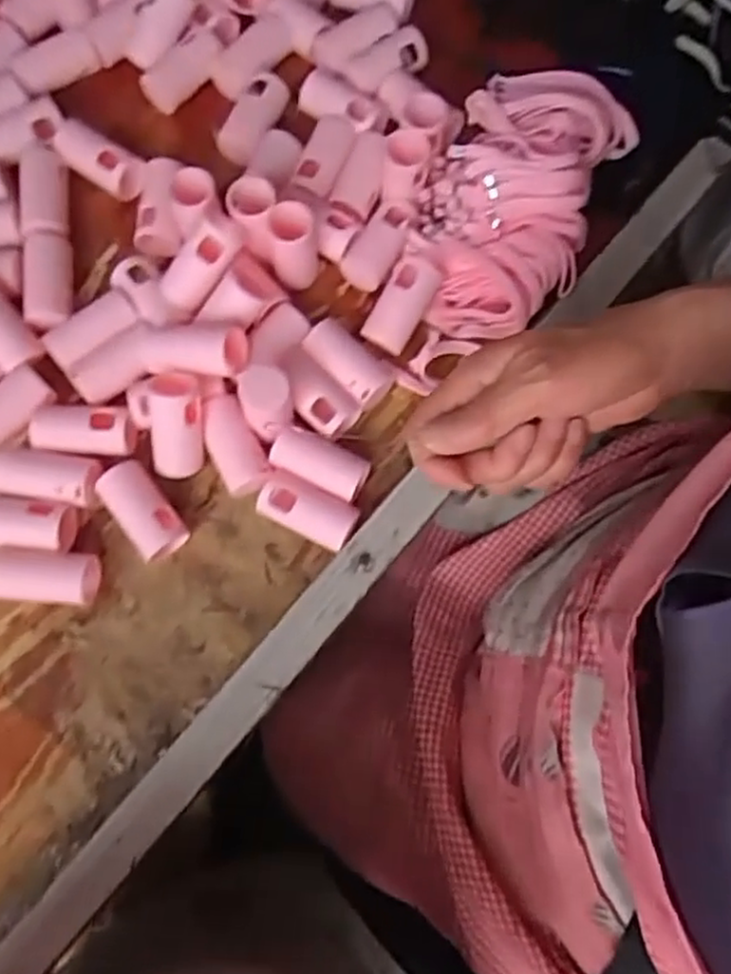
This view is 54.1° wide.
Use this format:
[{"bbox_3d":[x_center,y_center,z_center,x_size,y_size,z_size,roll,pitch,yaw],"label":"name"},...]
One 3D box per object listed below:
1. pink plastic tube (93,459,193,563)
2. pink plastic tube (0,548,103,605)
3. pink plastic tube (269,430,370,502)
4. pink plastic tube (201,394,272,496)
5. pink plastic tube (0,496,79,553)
[{"bbox_3d":[-0.140,0.016,0.455,0.030,0.032,0.062,-37,78,-9],"label":"pink plastic tube"},{"bbox_3d":[-0.198,0.056,0.441,0.065,0.022,0.032,1,75,0],"label":"pink plastic tube"},{"bbox_3d":[-0.030,-0.013,0.465,0.063,0.023,0.029,25,76,6],"label":"pink plastic tube"},{"bbox_3d":[-0.084,-0.025,0.465,0.029,0.030,0.065,-26,77,-7],"label":"pink plastic tube"},{"bbox_3d":[-0.215,0.023,0.449,0.068,0.024,0.031,6,75,1],"label":"pink plastic tube"}]

